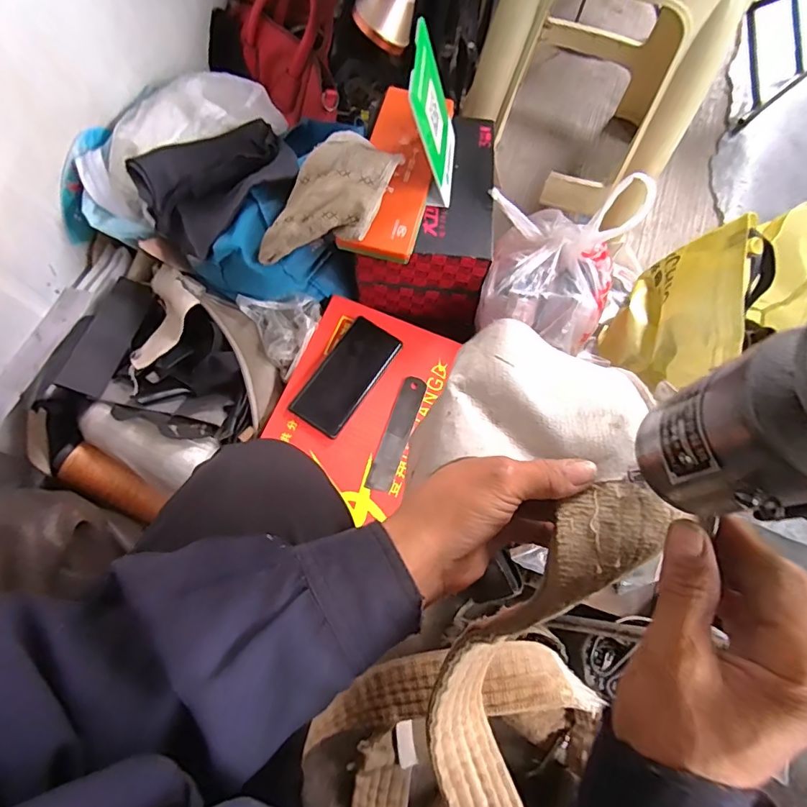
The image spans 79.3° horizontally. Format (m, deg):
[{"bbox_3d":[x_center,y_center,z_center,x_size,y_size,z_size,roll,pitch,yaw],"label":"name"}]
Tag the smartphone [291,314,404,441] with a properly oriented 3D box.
[{"bbox_3d":[-0.072,-0.035,0.613,0.071,0.012,0.149,33,75,7],"label":"smartphone"}]

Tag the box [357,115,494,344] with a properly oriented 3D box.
[{"bbox_3d":[0.027,-0.250,0.666,0.164,0.139,0.212,3,73,-2],"label":"box"}]

